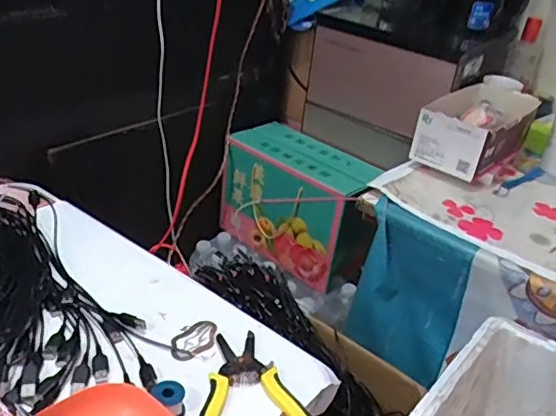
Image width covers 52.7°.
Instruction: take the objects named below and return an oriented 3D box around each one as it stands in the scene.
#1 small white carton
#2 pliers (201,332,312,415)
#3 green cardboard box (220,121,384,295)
[{"bbox_3d":[0.360,-0.140,1.025,0.134,0.106,0.257,29,37,32],"label":"small white carton"},{"bbox_3d":[-0.029,0.174,0.546,0.112,0.015,0.153,0,32,-13],"label":"pliers"},{"bbox_3d":[0.046,0.001,1.216,0.347,0.243,0.191,31,38,34],"label":"green cardboard box"}]

